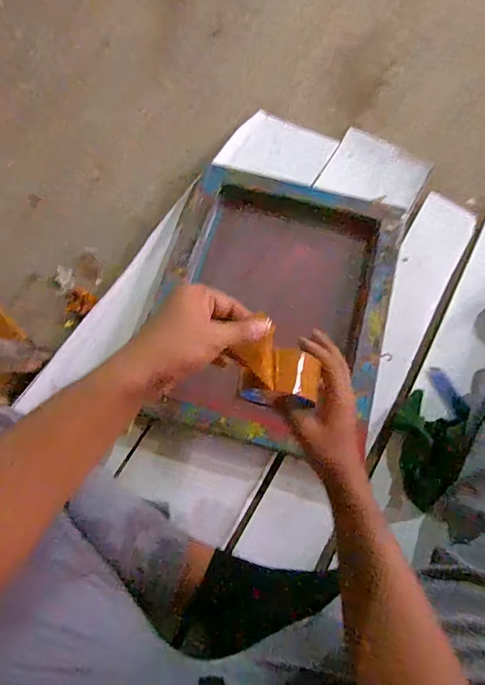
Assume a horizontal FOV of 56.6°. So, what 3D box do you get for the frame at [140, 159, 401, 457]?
[{"bbox_3d":[0.053,-0.078,0.762,0.379,0.036,0.486,15,70,3],"label":"frame"}]

